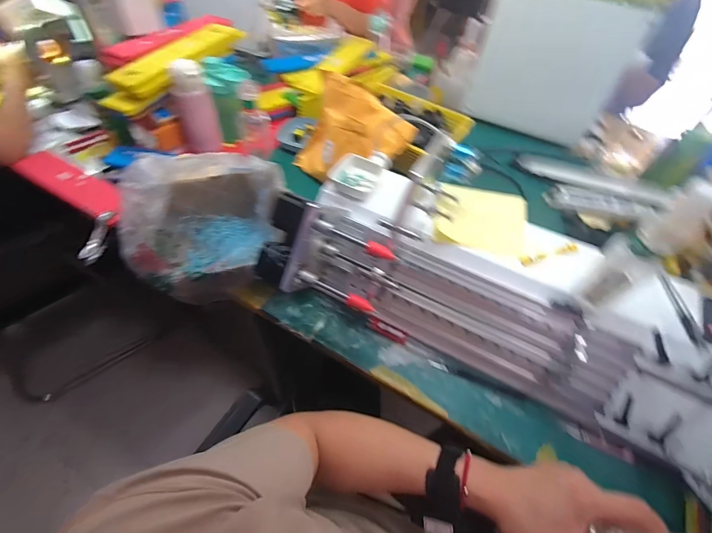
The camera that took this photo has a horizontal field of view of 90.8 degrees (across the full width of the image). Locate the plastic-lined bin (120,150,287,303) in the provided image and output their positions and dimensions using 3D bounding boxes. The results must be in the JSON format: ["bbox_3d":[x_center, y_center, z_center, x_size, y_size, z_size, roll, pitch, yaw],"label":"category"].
[{"bbox_3d":[-0.266,-0.078,0.638,0.246,0.169,0.232,-2,52,-6],"label":"plastic-lined bin"}]

